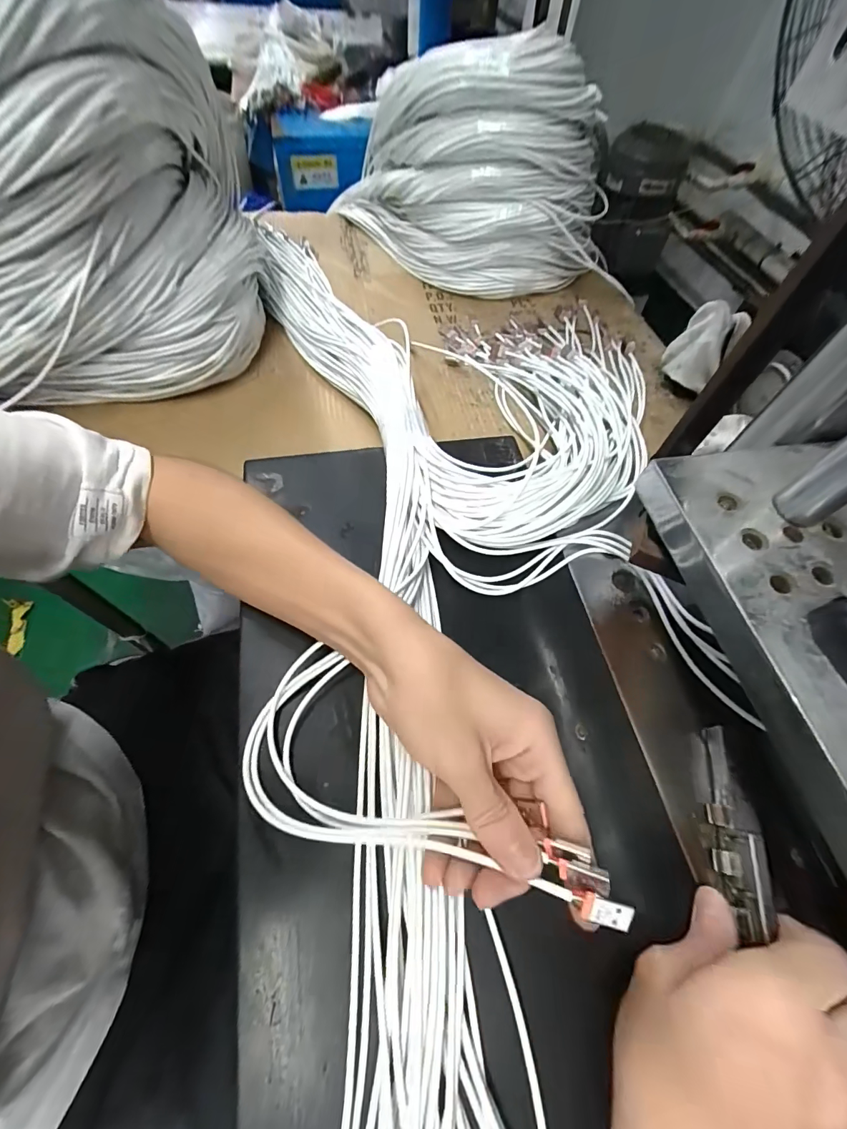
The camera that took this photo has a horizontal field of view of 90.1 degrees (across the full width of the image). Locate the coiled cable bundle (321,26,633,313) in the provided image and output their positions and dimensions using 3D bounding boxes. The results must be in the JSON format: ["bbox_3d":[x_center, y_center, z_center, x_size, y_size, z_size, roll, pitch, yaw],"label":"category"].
[{"bbox_3d":[0.045,-0.541,0.559,0.201,0.220,0.365,-30,67,-19],"label":"coiled cable bundle"}]

